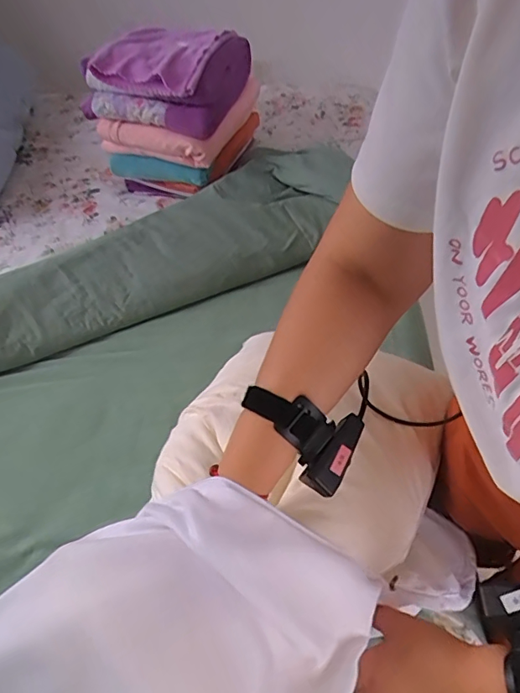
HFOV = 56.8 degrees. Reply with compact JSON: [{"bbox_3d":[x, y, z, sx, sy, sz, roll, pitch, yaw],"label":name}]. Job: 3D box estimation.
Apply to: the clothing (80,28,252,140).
[{"bbox_3d":[-0.207,-0.641,1.106,0.306,0.141,0.325,8,53,10],"label":"clothing"}]

